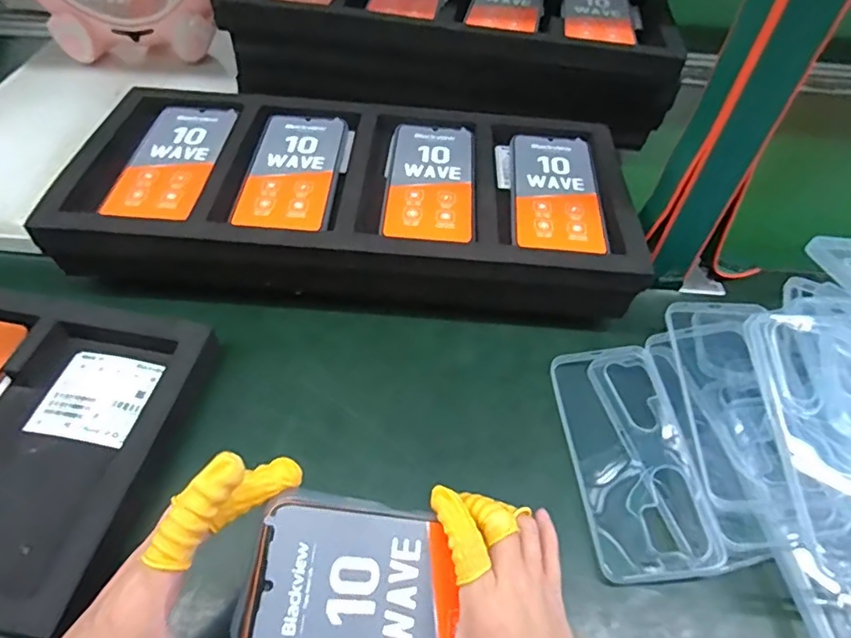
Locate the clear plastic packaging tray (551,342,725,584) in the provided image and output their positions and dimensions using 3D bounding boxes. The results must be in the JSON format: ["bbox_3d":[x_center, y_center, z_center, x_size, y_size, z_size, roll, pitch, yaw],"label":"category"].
[{"bbox_3d":[0.152,0.099,0.413,0.081,0.021,0.172,-1,49,-6],"label":"clear plastic packaging tray"}]

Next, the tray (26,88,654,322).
[{"bbox_3d":[-0.065,-0.108,0.520,0.489,0.083,0.242,4,49,-1],"label":"tray"}]

